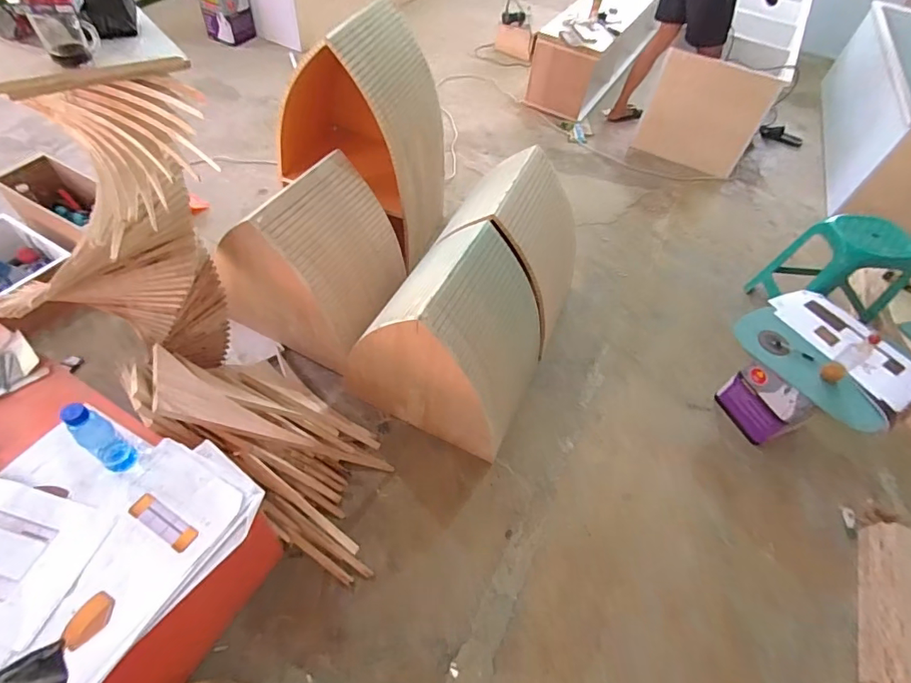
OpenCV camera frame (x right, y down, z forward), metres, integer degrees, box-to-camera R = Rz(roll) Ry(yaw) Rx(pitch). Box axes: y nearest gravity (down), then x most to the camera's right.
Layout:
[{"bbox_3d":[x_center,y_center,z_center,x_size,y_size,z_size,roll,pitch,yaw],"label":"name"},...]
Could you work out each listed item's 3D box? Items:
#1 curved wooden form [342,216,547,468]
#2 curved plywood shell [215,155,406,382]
[{"bbox_3d":[-0.010,-0.033,1.557,0.554,0.562,0.479,23,55,12],"label":"curved wooden form"},{"bbox_3d":[-0.475,-0.278,1.657,0.417,0.530,0.498,24,55,13],"label":"curved plywood shell"}]

